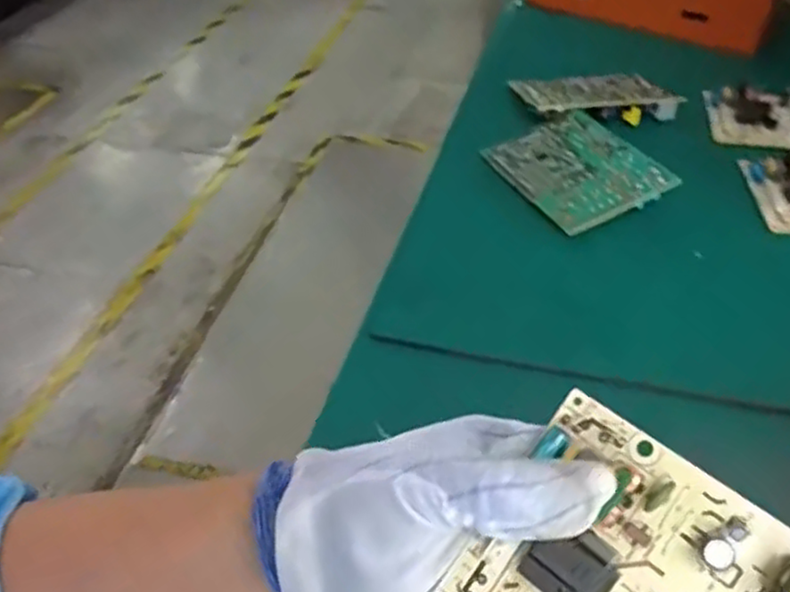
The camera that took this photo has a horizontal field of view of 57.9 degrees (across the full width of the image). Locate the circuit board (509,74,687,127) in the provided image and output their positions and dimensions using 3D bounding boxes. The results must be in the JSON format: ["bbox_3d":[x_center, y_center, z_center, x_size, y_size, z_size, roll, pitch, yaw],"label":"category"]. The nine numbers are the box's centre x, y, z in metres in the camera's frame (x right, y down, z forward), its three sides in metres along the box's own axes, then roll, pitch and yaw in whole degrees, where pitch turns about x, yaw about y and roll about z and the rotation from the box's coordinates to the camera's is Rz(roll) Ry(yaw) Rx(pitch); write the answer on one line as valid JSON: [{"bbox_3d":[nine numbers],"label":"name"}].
[{"bbox_3d":[0.189,-0.187,0.683,0.137,0.029,0.081,-10,42,-7],"label":"circuit board"}]

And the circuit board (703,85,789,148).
[{"bbox_3d":[0.365,-0.170,0.660,0.138,0.022,0.084,5,43,9],"label":"circuit board"}]

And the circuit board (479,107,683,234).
[{"bbox_3d":[0.150,-0.102,0.591,0.102,0.030,0.135,-17,44,-14],"label":"circuit board"}]

